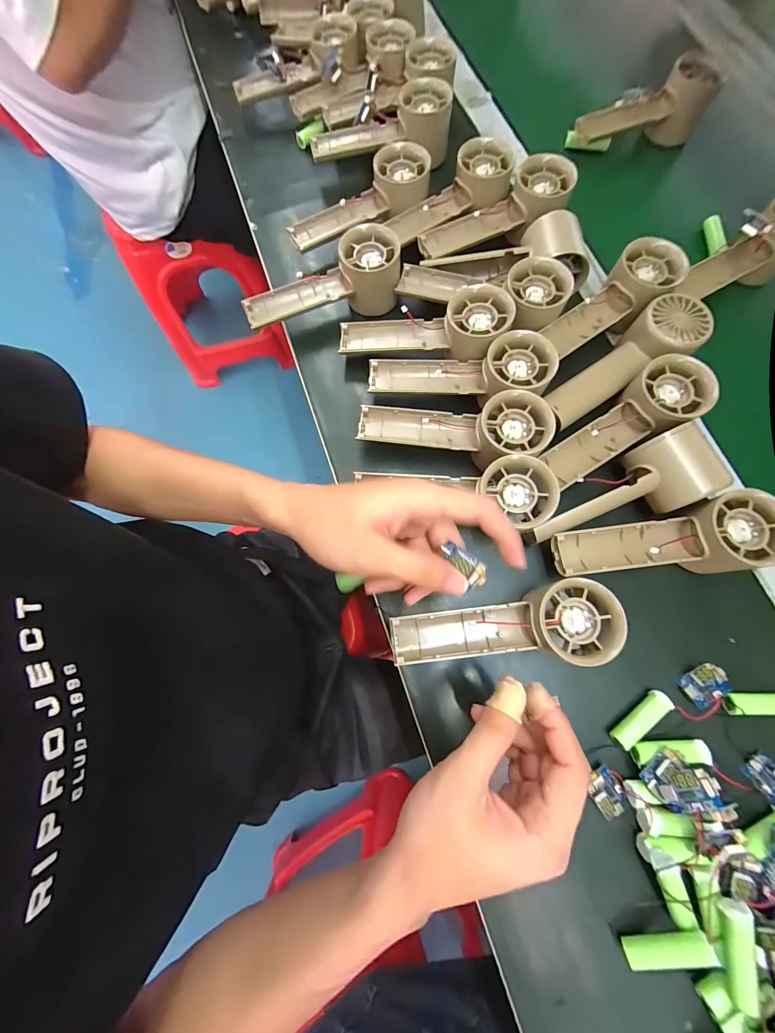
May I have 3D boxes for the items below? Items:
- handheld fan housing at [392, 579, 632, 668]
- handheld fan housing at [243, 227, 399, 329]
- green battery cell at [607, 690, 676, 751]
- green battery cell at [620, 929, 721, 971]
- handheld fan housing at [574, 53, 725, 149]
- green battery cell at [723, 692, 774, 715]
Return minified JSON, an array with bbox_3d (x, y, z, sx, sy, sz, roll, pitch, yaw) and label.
[{"bbox_3d":[0.080,0.080,0.265,0.151,0.052,0.051,-6,75,1],"label":"handheld fan housing"},{"bbox_3d":[-0.066,-0.229,0.358,0.156,0.052,0.056,-16,75,-2],"label":"handheld fan housing"},{"bbox_3d":[0.187,0.150,0.268,0.053,0.012,0.014,-37,77,-7],"label":"green battery cell"},{"bbox_3d":[0.175,0.272,0.227,0.049,0.012,0.011,-21,77,14],"label":"green battery cell"},{"bbox_3d":[0.288,-0.471,0.414,0.148,0.051,0.065,-13,75,-1],"label":"handheld fan housing"},{"bbox_3d":[0.275,0.139,0.267,0.057,0.012,0.015,-2,75,2],"label":"green battery cell"}]

